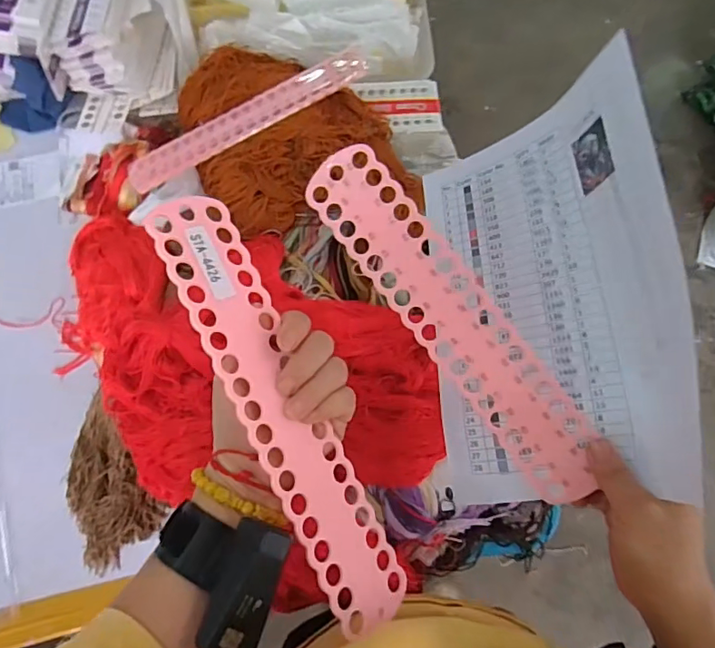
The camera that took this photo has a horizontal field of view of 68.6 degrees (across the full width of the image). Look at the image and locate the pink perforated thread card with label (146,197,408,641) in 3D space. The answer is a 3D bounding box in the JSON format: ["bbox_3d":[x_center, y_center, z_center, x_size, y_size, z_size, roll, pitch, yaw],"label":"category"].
[{"bbox_3d":[-0.048,0.054,0.332,0.056,0.006,0.287,-25,89,-40],"label":"pink perforated thread card with label"}]

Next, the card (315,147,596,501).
[{"bbox_3d":[0.071,-0.001,0.376,0.058,0.011,0.293,-38,89,14],"label":"card"}]

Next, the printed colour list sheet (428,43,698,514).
[{"bbox_3d":[0.140,-0.022,0.391,0.053,0.206,0.299,4,73,-38],"label":"printed colour list sheet"}]

